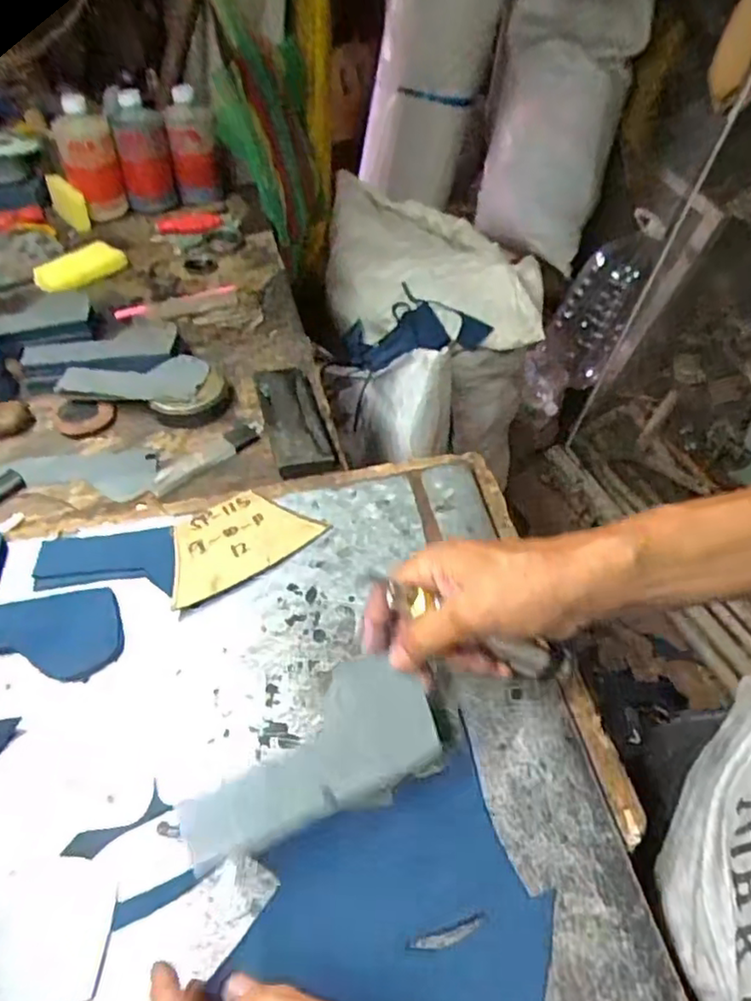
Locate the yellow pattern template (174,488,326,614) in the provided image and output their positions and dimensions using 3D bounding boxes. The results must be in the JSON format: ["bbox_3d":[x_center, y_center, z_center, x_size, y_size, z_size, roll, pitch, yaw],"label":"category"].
[{"bbox_3d":[-0.109,0.030,0.503,0.117,0.004,0.073,-31,60,-25],"label":"yellow pattern template"}]

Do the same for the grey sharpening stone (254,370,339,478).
[{"bbox_3d":[-0.078,-0.080,0.632,0.054,0.016,0.159,-12,49,-11],"label":"grey sharpening stone"}]

